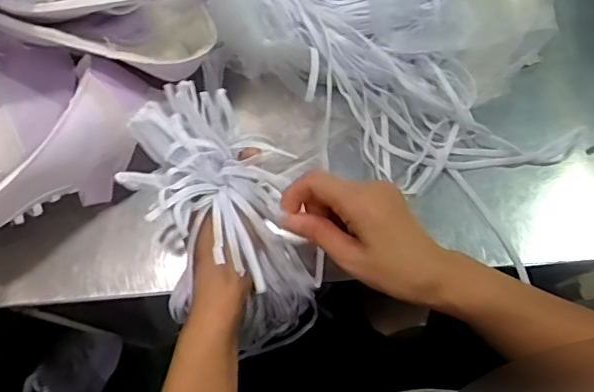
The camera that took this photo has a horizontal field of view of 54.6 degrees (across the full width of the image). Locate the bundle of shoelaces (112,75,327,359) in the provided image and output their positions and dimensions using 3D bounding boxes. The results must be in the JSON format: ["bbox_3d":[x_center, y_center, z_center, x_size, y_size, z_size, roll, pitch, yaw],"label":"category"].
[{"bbox_3d":[-0.046,0.036,0.446,0.112,0.242,0.082,-26,30,-9],"label":"bundle of shoelaces"}]

